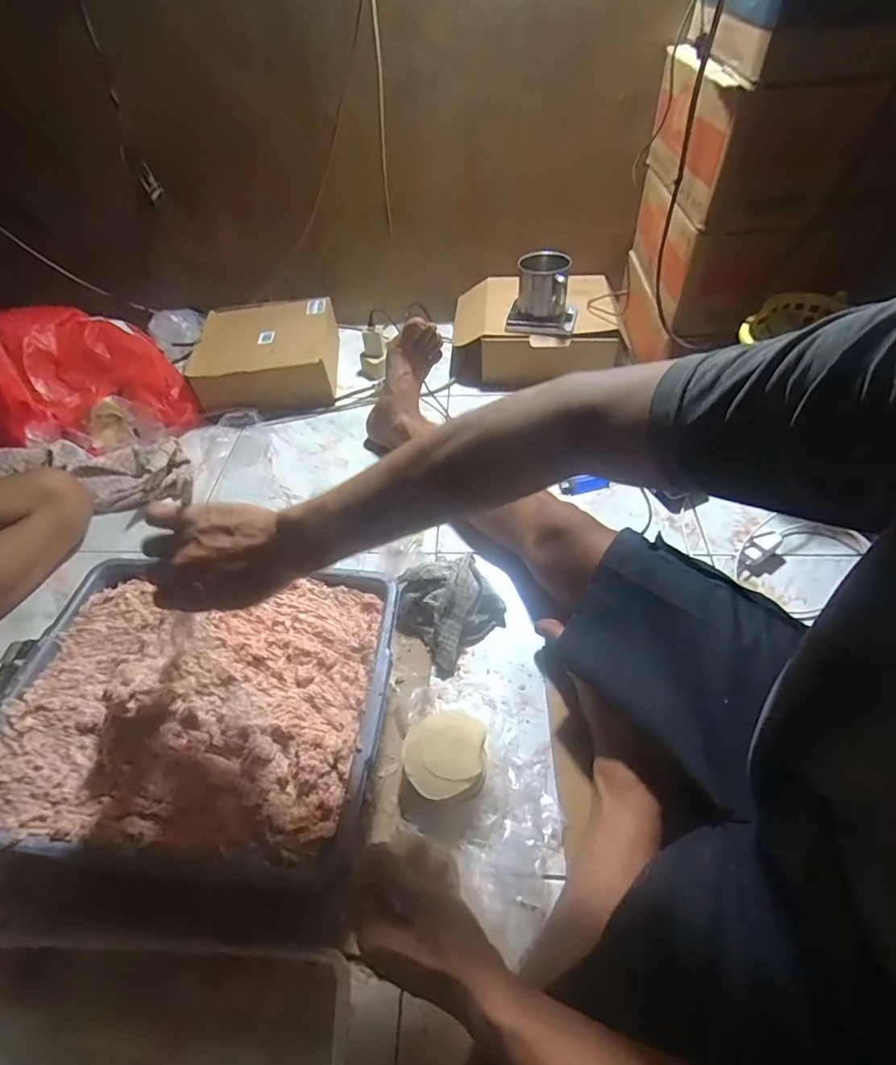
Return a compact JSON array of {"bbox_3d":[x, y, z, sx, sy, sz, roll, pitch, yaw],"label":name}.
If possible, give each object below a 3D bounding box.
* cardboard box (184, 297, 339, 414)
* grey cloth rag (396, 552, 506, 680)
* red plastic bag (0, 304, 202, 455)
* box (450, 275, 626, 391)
[{"bbox_3d":[-0.368,-0.369,1.049,0.270,0.108,0.256,-6,50,-2],"label":"cardboard box"},{"bbox_3d":[0.001,0.090,0.666,0.133,0.070,0.127,-34,57,-23],"label":"grey cloth rag"},{"bbox_3d":[-0.688,-0.333,0.995,0.374,0.162,0.318,-7,50,-3],"label":"red plastic bag"},{"bbox_3d":[0.174,-0.430,1.045,0.326,0.124,0.261,2,50,4],"label":"box"}]

